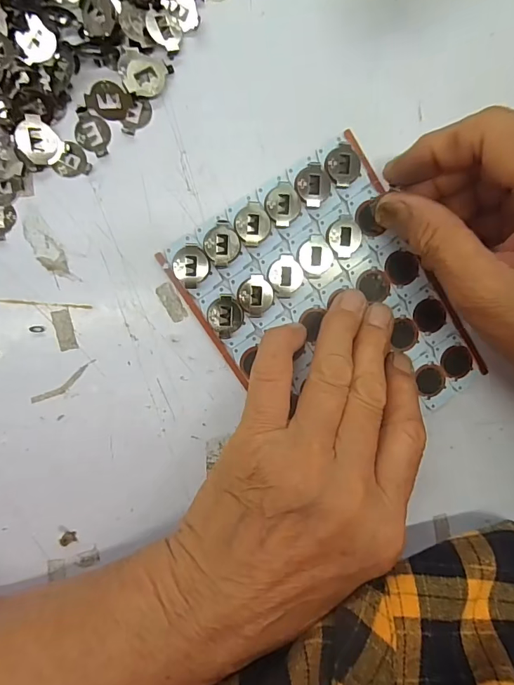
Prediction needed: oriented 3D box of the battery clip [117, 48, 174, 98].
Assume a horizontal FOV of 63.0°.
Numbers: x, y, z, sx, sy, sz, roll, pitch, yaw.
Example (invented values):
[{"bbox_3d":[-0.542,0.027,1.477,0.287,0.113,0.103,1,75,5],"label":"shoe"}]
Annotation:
[{"bbox_3d":[-0.054,-0.125,0.196,0.023,0.006,0.020,20,94,-7],"label":"battery clip"}]

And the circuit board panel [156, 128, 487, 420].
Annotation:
[{"bbox_3d":[0.038,-0.015,0.218,0.114,0.007,0.143,-34,98,-1],"label":"circuit board panel"}]

